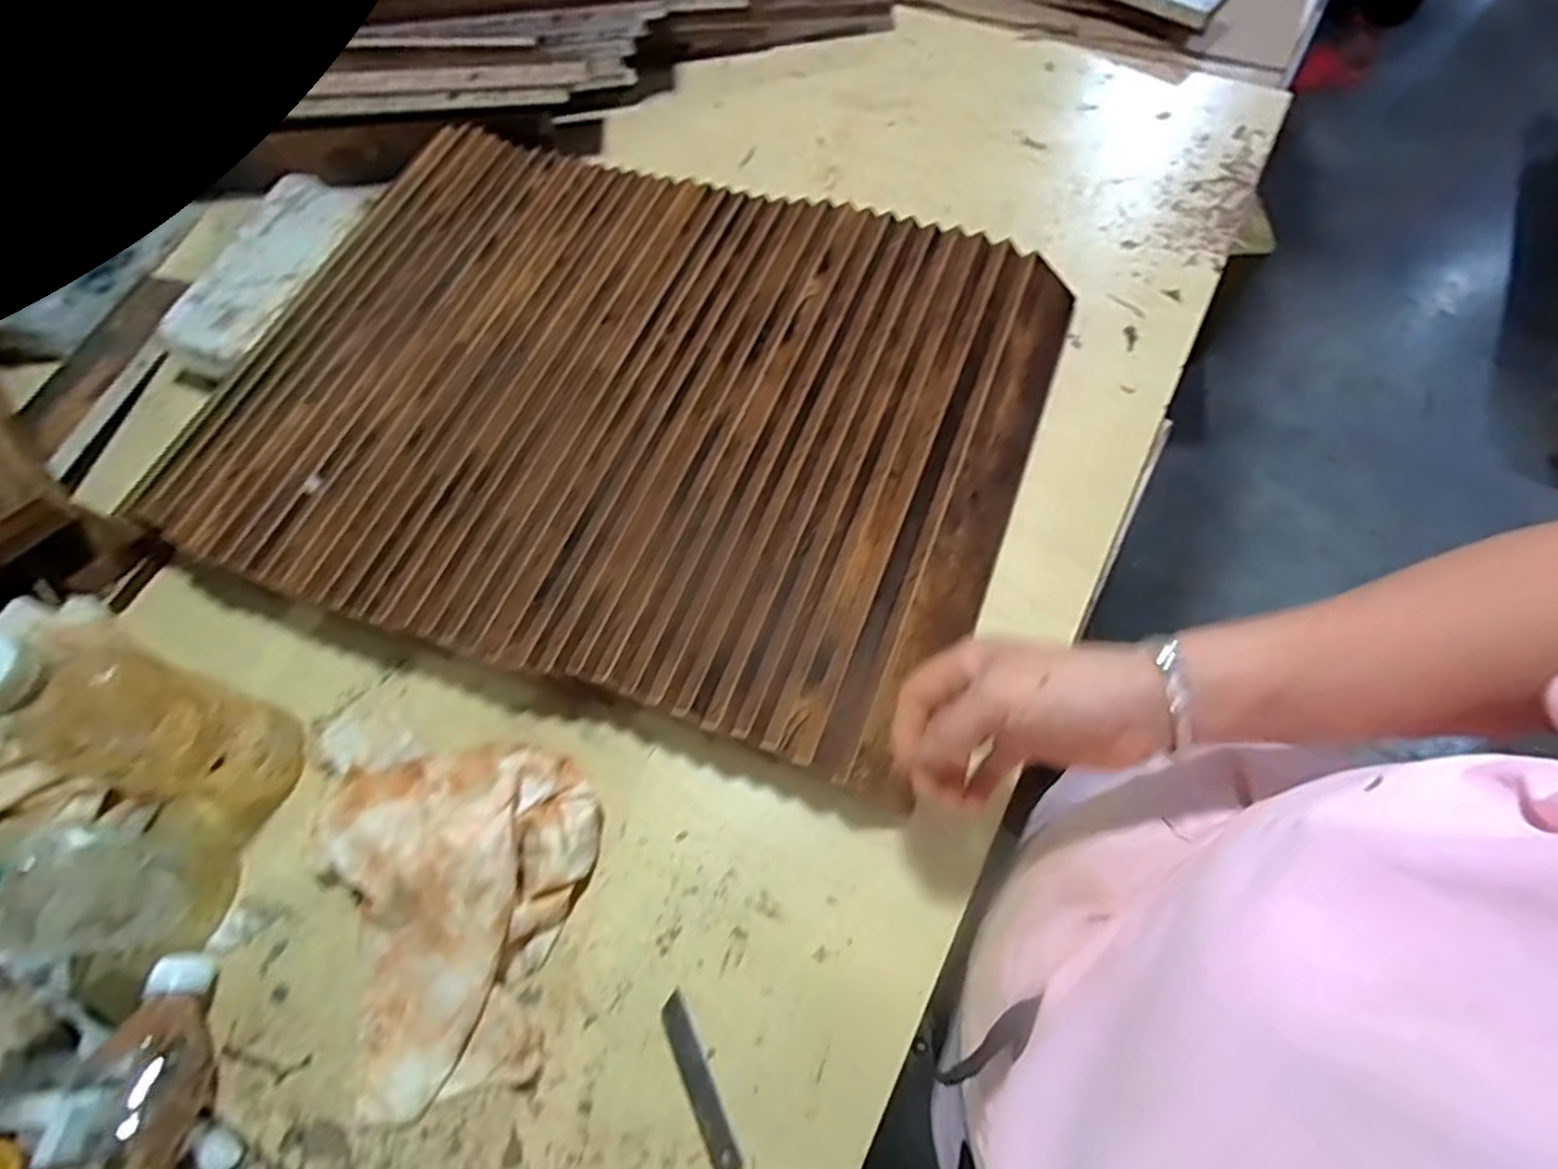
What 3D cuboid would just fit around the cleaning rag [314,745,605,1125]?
[{"bbox_3d":[-0.190,0.196,0.441,0.159,0.057,0.204,-13,67,-2],"label":"cleaning rag"}]

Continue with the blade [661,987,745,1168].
[{"bbox_3d":[-0.046,0.292,0.422,0.017,0.004,0.096,-23,67,-11],"label":"blade"}]

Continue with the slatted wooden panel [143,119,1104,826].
[{"bbox_3d":[-0.121,-0.153,0.568,0.604,0.033,0.456,19,69,7],"label":"slatted wooden panel"}]

